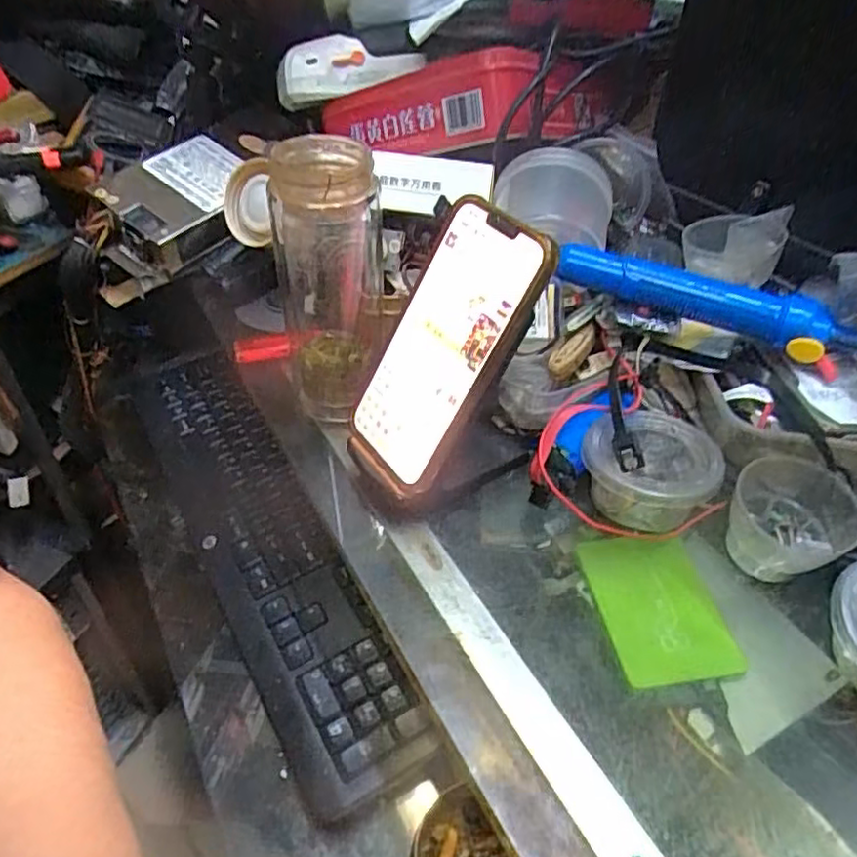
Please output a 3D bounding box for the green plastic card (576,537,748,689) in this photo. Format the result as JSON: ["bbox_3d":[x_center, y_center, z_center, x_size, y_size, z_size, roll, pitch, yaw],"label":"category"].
[{"bbox_3d":[0.134,0.104,0.391,0.069,0.008,0.095,-6,43,-9],"label":"green plastic card"}]

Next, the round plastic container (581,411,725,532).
[{"bbox_3d":[0.132,0.024,0.398,0.074,0.052,0.070,1,42,-1],"label":"round plastic container"}]

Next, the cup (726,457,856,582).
[{"bbox_3d":[0.202,0.052,0.372,0.058,0.047,0.050,12,43,11],"label":"cup"}]

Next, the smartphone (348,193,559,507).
[{"bbox_3d":[0.009,-0.044,0.387,0.019,0.167,0.078,6,31,-44],"label":"smartphone"}]

